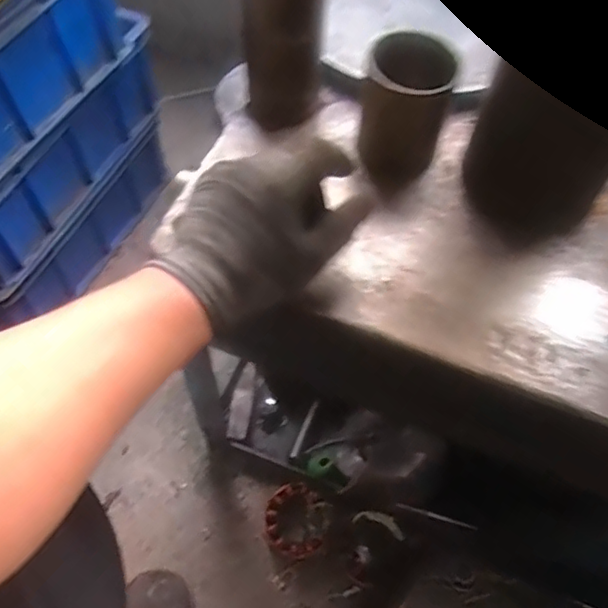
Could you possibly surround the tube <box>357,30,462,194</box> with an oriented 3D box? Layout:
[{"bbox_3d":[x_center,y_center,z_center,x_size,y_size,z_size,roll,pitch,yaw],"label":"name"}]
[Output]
[{"bbox_3d":[0.076,-0.150,0.461,0.069,0.092,0.076,16,60,7],"label":"tube"}]

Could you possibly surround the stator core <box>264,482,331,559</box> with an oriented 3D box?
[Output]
[{"bbox_3d":[-0.010,0.272,0.747,0.081,0.043,0.078,1,60,-2],"label":"stator core"}]

